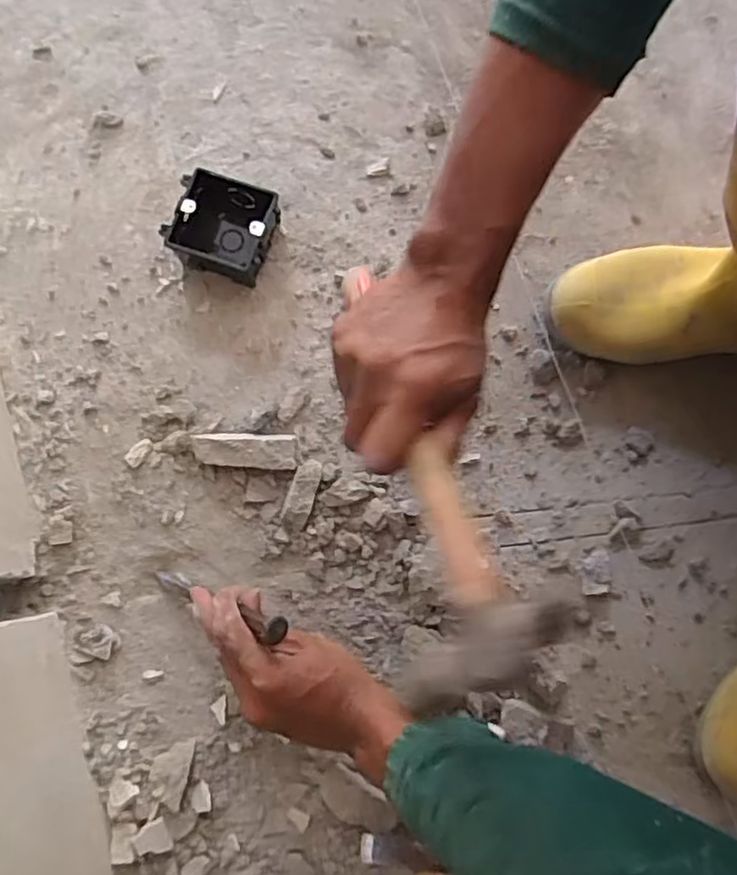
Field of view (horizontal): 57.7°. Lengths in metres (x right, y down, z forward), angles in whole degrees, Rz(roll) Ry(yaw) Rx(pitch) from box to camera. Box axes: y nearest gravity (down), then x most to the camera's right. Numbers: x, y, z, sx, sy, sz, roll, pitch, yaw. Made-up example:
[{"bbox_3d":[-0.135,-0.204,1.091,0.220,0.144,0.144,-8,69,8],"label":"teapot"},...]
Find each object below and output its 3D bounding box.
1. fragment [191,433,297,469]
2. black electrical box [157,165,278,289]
[{"bbox_3d":[-0.105,0.009,0.568,0.086,0.023,0.032,3,80,-1],"label":"fragment"},{"bbox_3d":[-0.128,-0.186,0.592,0.084,0.050,0.075,16,80,2],"label":"black electrical box"}]

